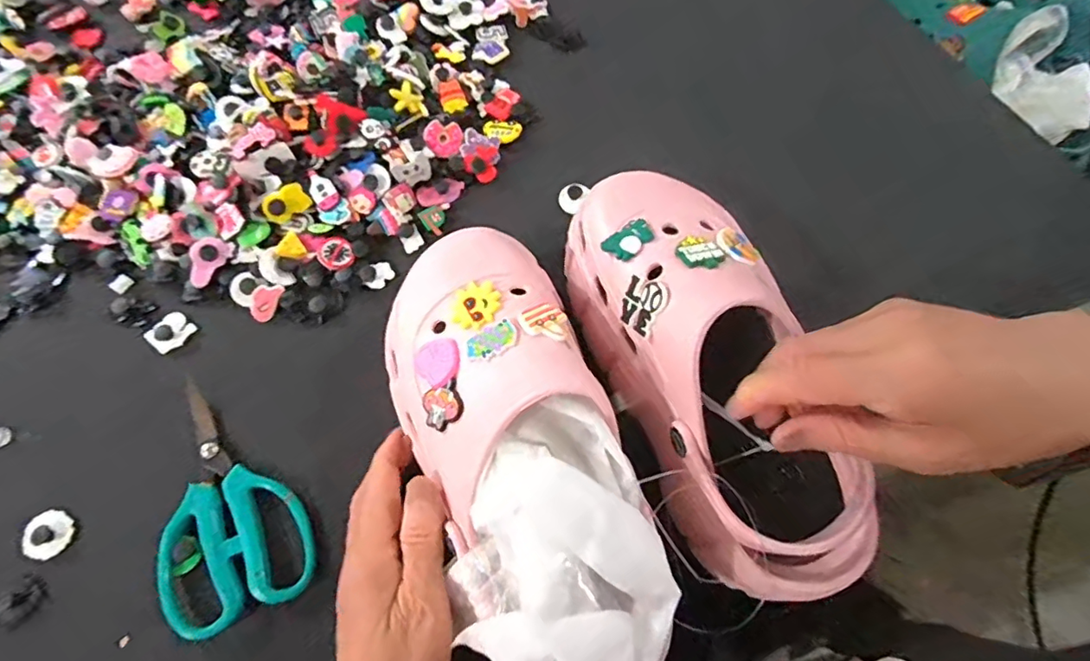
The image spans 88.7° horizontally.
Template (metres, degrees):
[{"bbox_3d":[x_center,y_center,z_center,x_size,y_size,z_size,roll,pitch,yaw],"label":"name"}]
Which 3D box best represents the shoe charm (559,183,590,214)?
[{"bbox_3d":[0.020,-0.101,0.417,0.017,0.007,0.024,24,70,8],"label":"shoe charm"}]

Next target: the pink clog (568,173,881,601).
[{"bbox_3d":[0.089,0.018,0.303,0.100,0.087,0.239,-19,72,-7],"label":"pink clog"}]

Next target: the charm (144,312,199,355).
[{"bbox_3d":[-0.253,0.001,0.374,0.024,0.004,0.026,37,72,13],"label":"charm"}]

